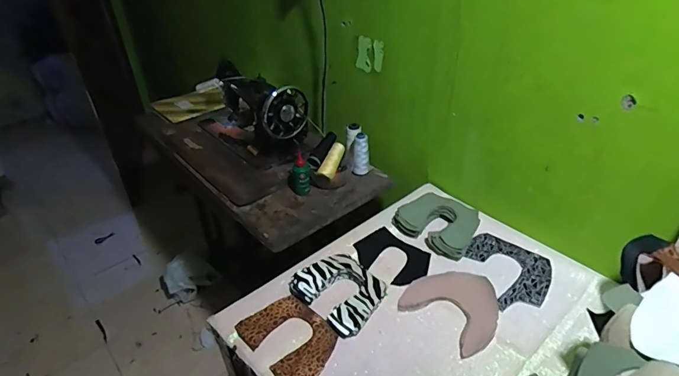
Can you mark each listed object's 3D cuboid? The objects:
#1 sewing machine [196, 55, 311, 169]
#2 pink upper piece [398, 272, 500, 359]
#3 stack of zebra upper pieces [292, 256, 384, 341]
[{"bbox_3d":[-0.270,-0.226,1.207,0.398,0.205,0.158,28,46,36],"label":"sewing machine"},{"bbox_3d":[0.217,0.208,0.773,0.161,0.014,0.162,-31,44,-33],"label":"pink upper piece"},{"bbox_3d":[0.004,0.190,0.792,0.157,0.034,0.131,28,46,35],"label":"stack of zebra upper pieces"}]

